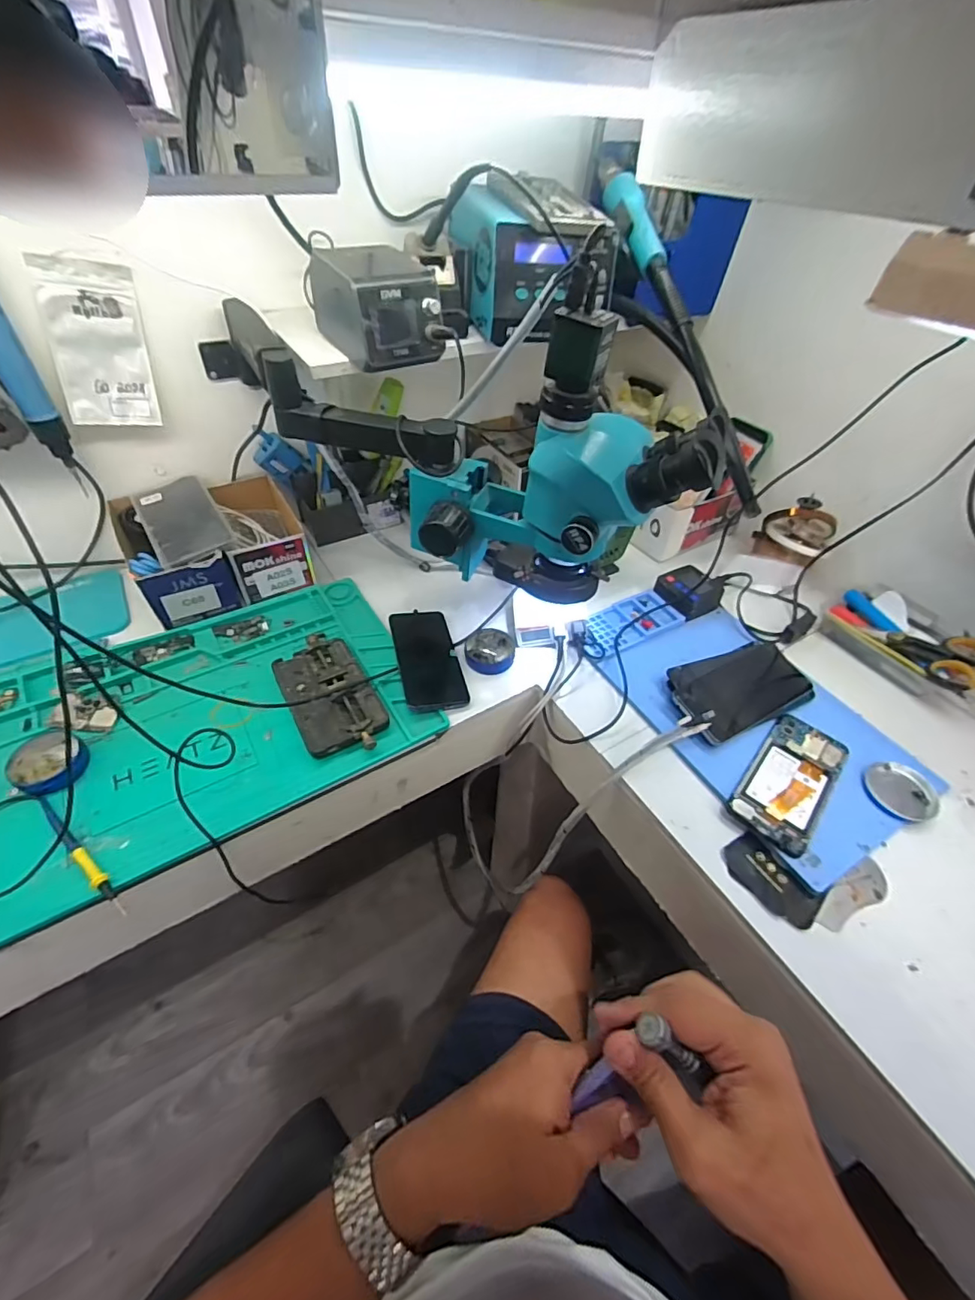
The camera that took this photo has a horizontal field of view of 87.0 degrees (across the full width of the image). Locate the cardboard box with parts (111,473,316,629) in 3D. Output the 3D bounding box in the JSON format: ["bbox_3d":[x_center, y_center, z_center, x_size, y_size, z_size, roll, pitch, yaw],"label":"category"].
[{"bbox_3d":[-0.362,-0.145,0.689,0.201,0.093,0.183,-20,50,-21],"label":"cardboard box with parts"}]

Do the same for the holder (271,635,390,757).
[{"bbox_3d":[-0.181,0.048,0.583,0.085,0.024,0.178,-22,50,-22],"label":"holder"}]

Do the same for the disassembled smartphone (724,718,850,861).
[{"bbox_3d":[0.318,0.129,0.533,0.074,0.012,0.168,33,53,27],"label":"disassembled smartphone"}]

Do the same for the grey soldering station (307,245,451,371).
[{"bbox_3d":[-0.119,-0.364,0.547,0.101,0.084,0.137,-25,51,-24],"label":"grey soldering station"}]

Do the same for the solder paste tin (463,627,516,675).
[{"bbox_3d":[0.003,0.003,0.642,0.061,0.015,0.067,1,45,-1],"label":"solder paste tin"}]

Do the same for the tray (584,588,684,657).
[{"bbox_3d":[0.190,-0.038,0.682,0.129,0.009,0.069,-24,51,-23],"label":"tray"}]

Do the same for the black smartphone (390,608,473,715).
[{"bbox_3d":[-0.073,0.010,0.625,0.073,0.008,0.155,0,44,-23],"label":"black smartphone"}]

